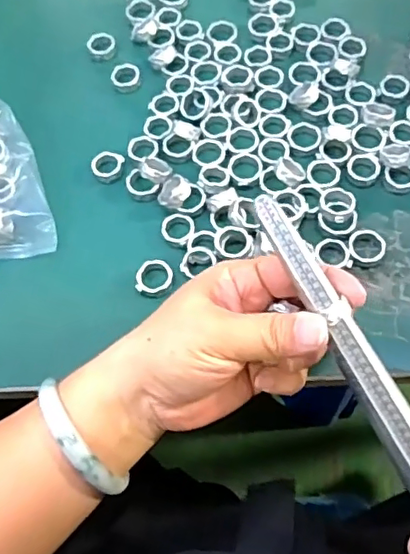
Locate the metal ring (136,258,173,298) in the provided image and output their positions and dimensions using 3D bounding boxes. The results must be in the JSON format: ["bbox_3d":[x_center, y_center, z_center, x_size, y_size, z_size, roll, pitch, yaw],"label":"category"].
[{"bbox_3d":[-0.030,0.001,0.346,0.023,0.005,0.023,-1,66,3],"label":"metal ring"}]

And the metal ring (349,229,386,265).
[{"bbox_3d":[0.099,-0.018,0.347,0.021,0.009,0.021,-1,66,3],"label":"metal ring"}]

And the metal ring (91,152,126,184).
[{"bbox_3d":[-0.066,-0.074,0.385,0.020,0.005,0.022,-1,66,3],"label":"metal ring"}]

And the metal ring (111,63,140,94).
[{"bbox_3d":[-0.058,-0.145,0.417,0.020,0.008,0.021,-1,66,3],"label":"metal ring"}]

